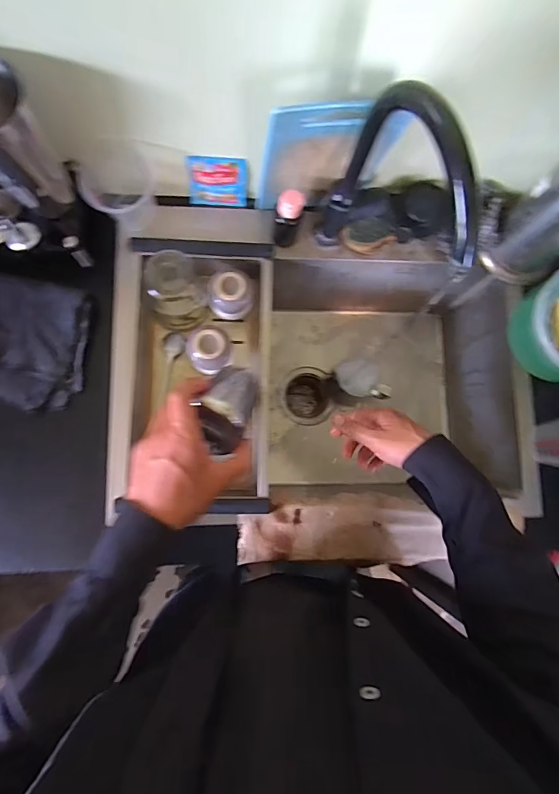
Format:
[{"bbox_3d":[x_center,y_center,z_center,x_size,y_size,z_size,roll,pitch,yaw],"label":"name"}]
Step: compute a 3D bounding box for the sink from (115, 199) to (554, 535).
[{"bbox_3d":[0.063,-0.051,0.723,0.590,0.249,0.377,4,82,-5],"label":"sink"}]

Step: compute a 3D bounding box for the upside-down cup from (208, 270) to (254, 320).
[{"bbox_3d":[-0.070,-0.154,0.632,0.063,0.056,0.062,1,82,-5],"label":"upside-down cup"}]

